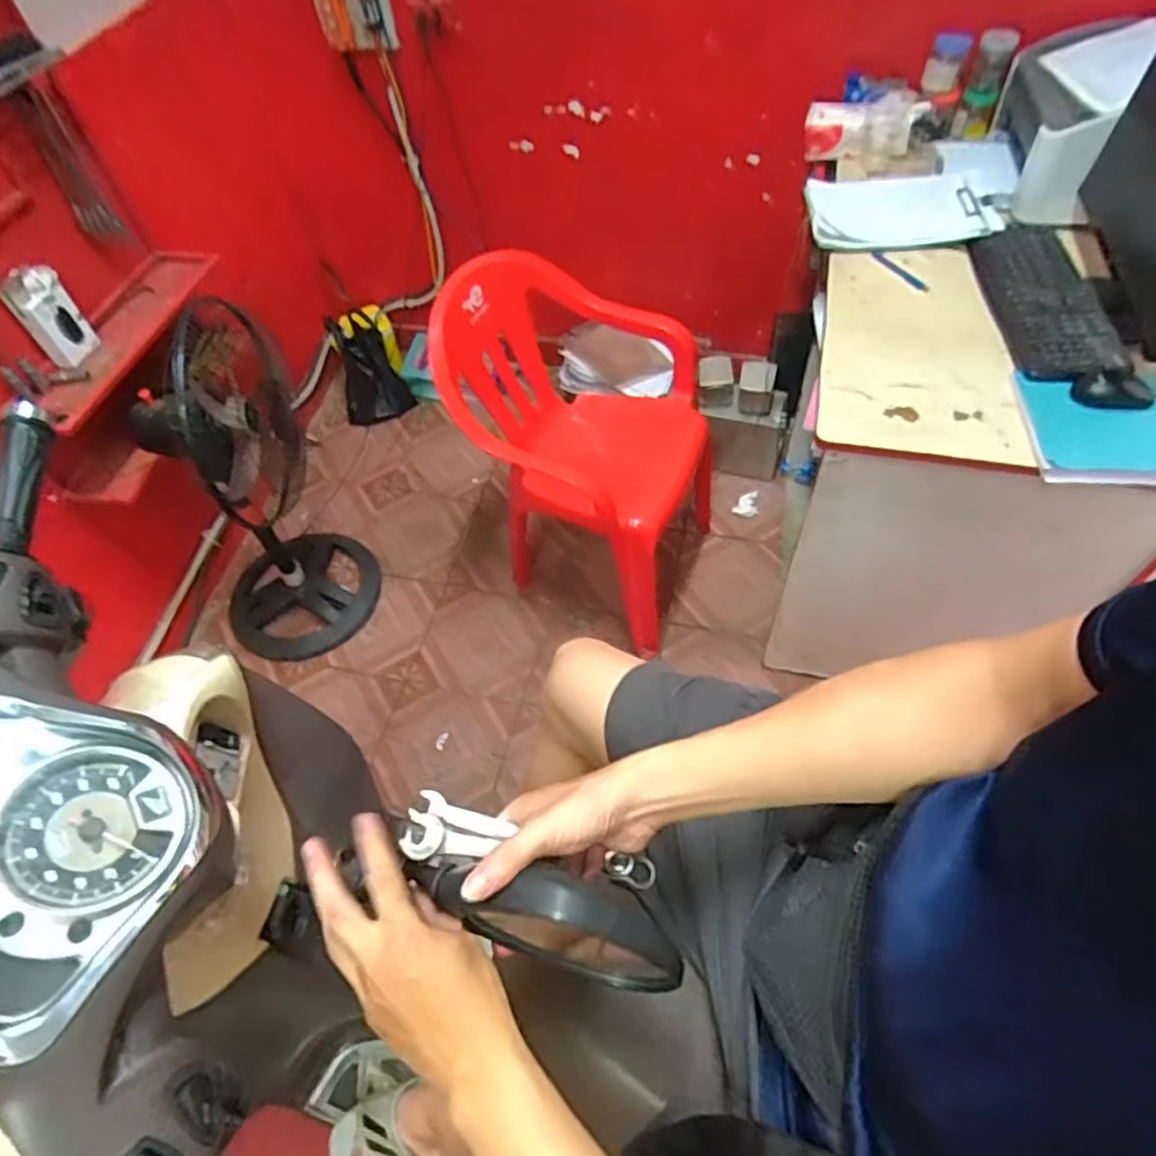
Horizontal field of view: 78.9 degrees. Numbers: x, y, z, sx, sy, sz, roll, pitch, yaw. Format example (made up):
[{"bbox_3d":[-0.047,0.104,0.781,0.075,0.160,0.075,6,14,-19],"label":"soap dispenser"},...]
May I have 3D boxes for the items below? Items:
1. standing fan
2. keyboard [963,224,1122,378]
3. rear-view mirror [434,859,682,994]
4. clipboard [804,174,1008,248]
[{"bbox_3d":[-0.794,-0.198,1.667,0.421,0.795,0.487,-29,57,-14],"label":"standing fan"},{"bbox_3d":[0.804,-0.493,1.220,0.168,0.034,0.453,4,56,8],"label":"keyboard"},{"bbox_3d":[-0.015,0.213,0.441,0.159,0.082,0.044,13,57,14],"label":"rear-view mirror"},{"bbox_3d":[0.648,-0.741,1.407,0.364,0.032,0.235,-2,55,4],"label":"clipboard"}]

